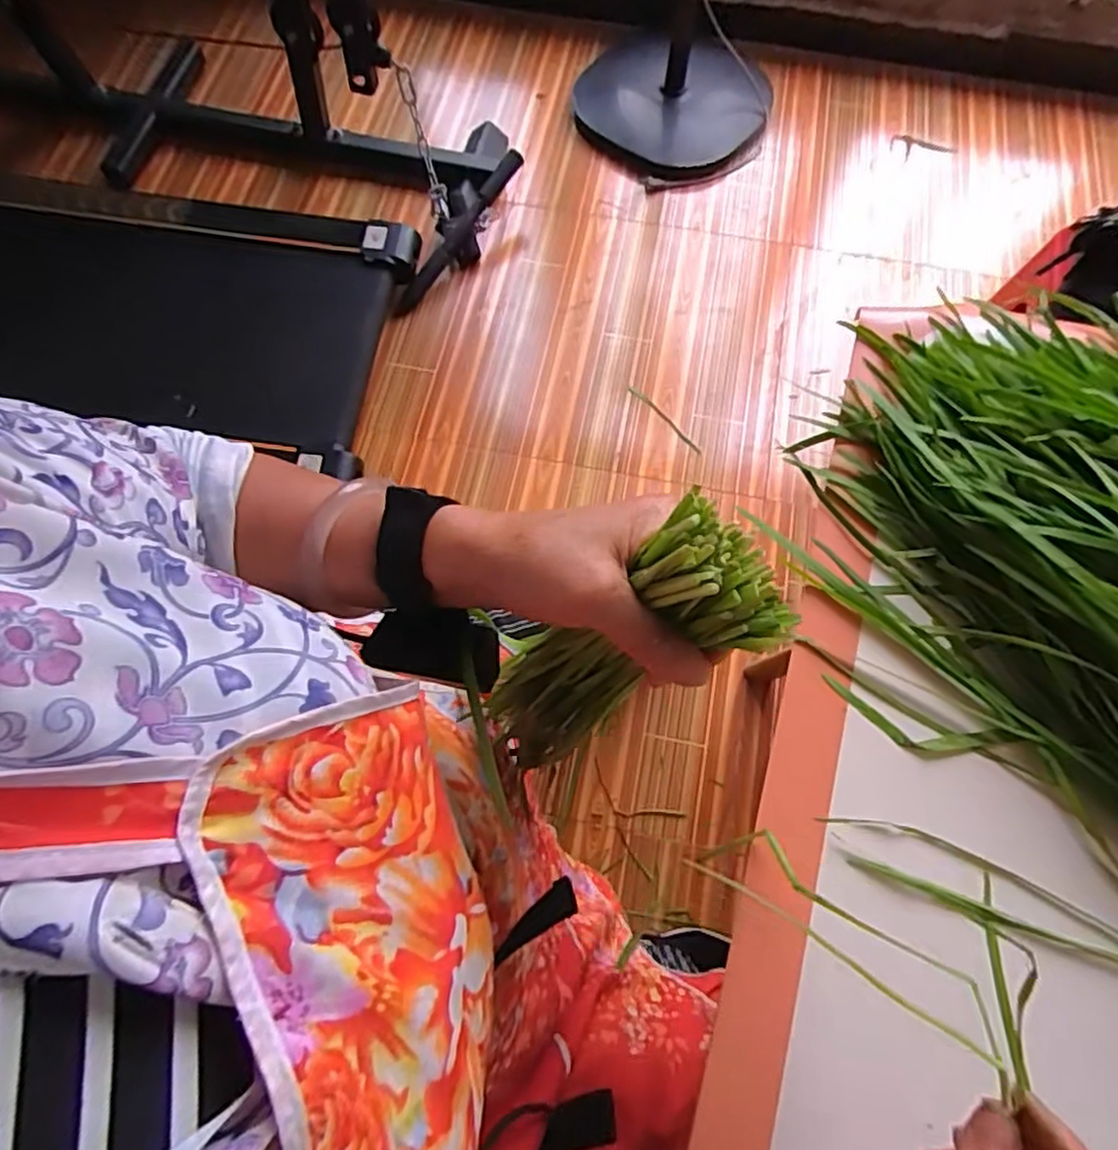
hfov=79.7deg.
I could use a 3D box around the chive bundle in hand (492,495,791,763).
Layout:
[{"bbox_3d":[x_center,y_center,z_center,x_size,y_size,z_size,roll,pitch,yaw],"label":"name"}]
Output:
[{"bbox_3d":[0.023,0.042,0.327,0.043,0.217,0.057,-5,66,-32],"label":"chive bundle in hand"}]

